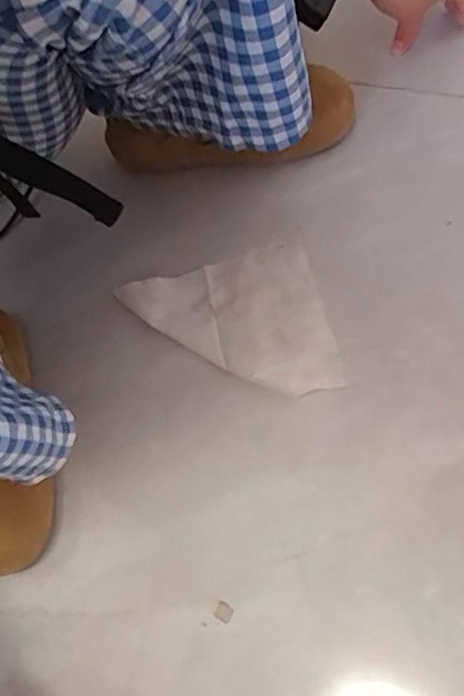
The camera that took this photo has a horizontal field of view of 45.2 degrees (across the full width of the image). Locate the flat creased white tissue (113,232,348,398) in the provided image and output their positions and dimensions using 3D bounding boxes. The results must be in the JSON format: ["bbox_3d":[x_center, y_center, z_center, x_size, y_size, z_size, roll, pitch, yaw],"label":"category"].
[{"bbox_3d":[-0.006,-0.014,0.447,0.157,0.010,0.138,-16,61,12],"label":"flat creased white tissue"}]

